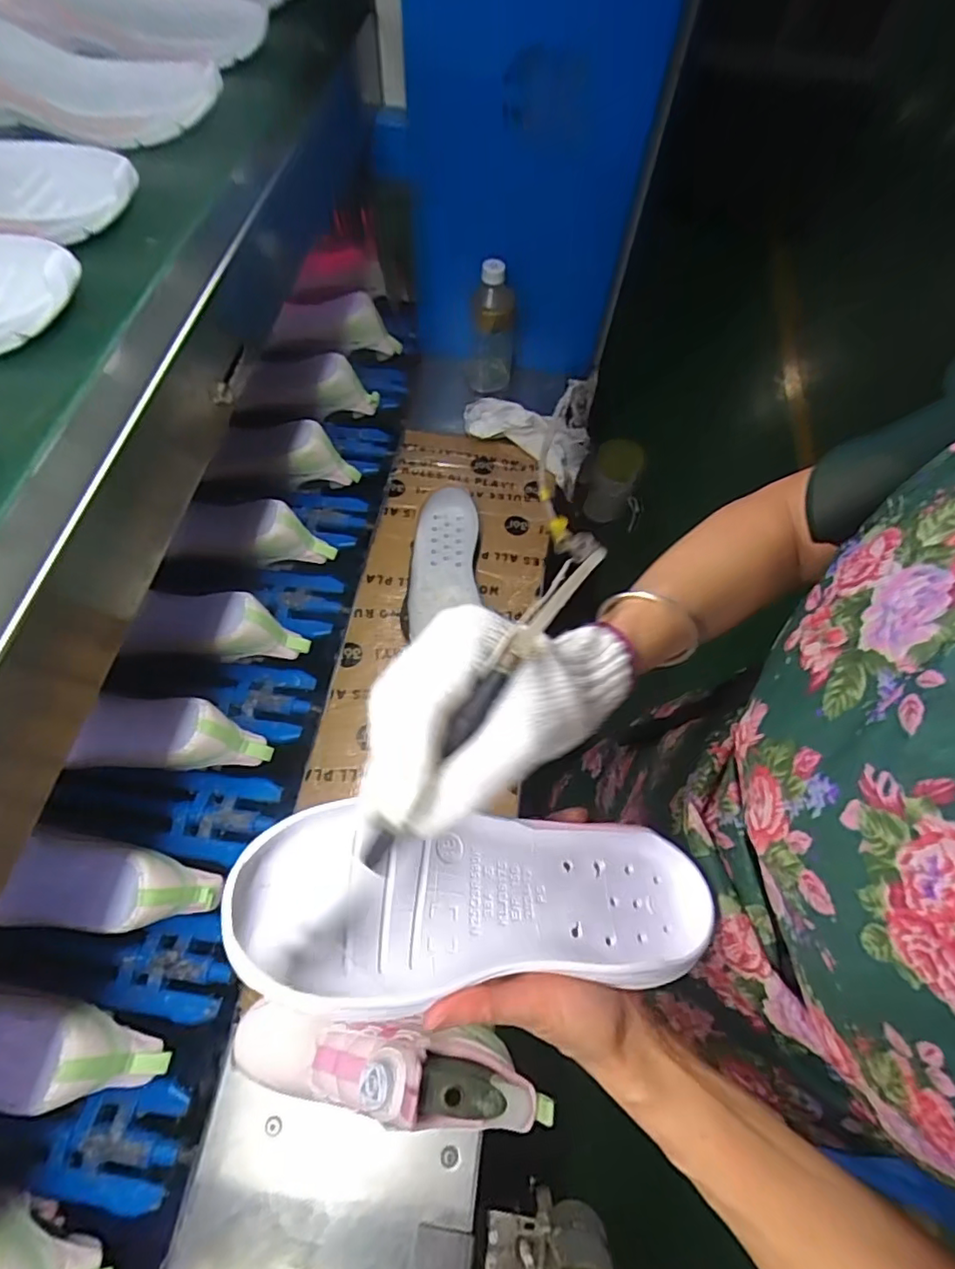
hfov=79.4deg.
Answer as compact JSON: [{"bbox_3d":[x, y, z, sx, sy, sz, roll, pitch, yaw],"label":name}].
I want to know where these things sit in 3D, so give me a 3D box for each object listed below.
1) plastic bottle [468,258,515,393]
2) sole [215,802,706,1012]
[{"bbox_3d":[0.021,-0.405,0.783,0.063,0.188,0.058,4,66,-1],"label":"plastic bottle"},{"bbox_3d":[0.012,0.136,0.294,0.253,0.041,0.085,9,64,-22],"label":"sole"}]

